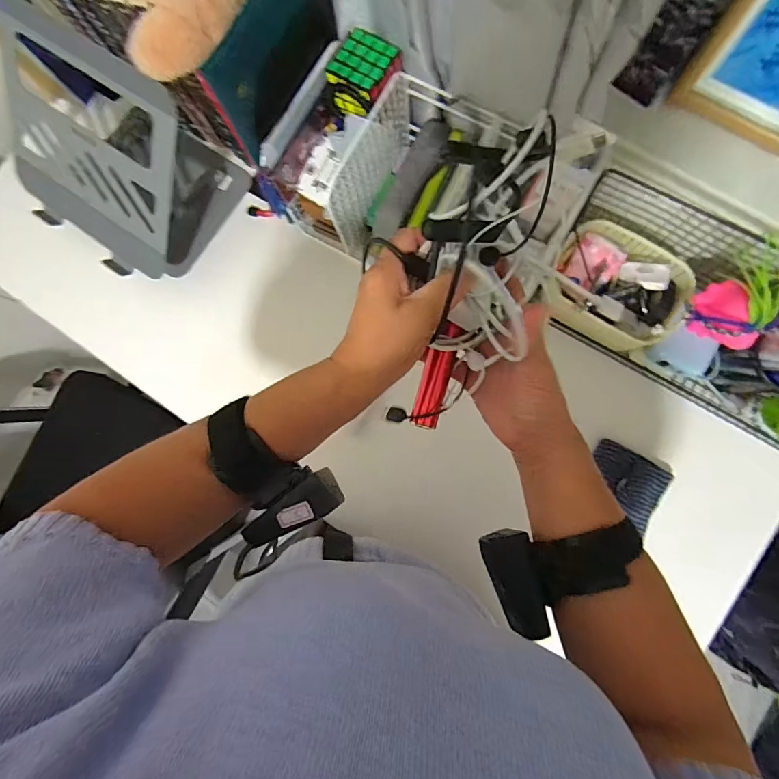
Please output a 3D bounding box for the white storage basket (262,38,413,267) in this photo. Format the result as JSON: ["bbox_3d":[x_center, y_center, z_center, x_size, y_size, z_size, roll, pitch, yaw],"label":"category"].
[{"bbox_3d":[-0.052,-0.290,0.529,0.093,0.154,0.171,30,88,7],"label":"white storage basket"}]

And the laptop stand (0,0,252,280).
[{"bbox_3d":[-0.373,-0.298,0.564,0.286,0.195,0.221,33,88,7],"label":"laptop stand"}]

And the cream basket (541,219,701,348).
[{"bbox_3d":[0.275,-0.121,0.528,0.152,0.063,0.125,30,88,7],"label":"cream basket"}]

